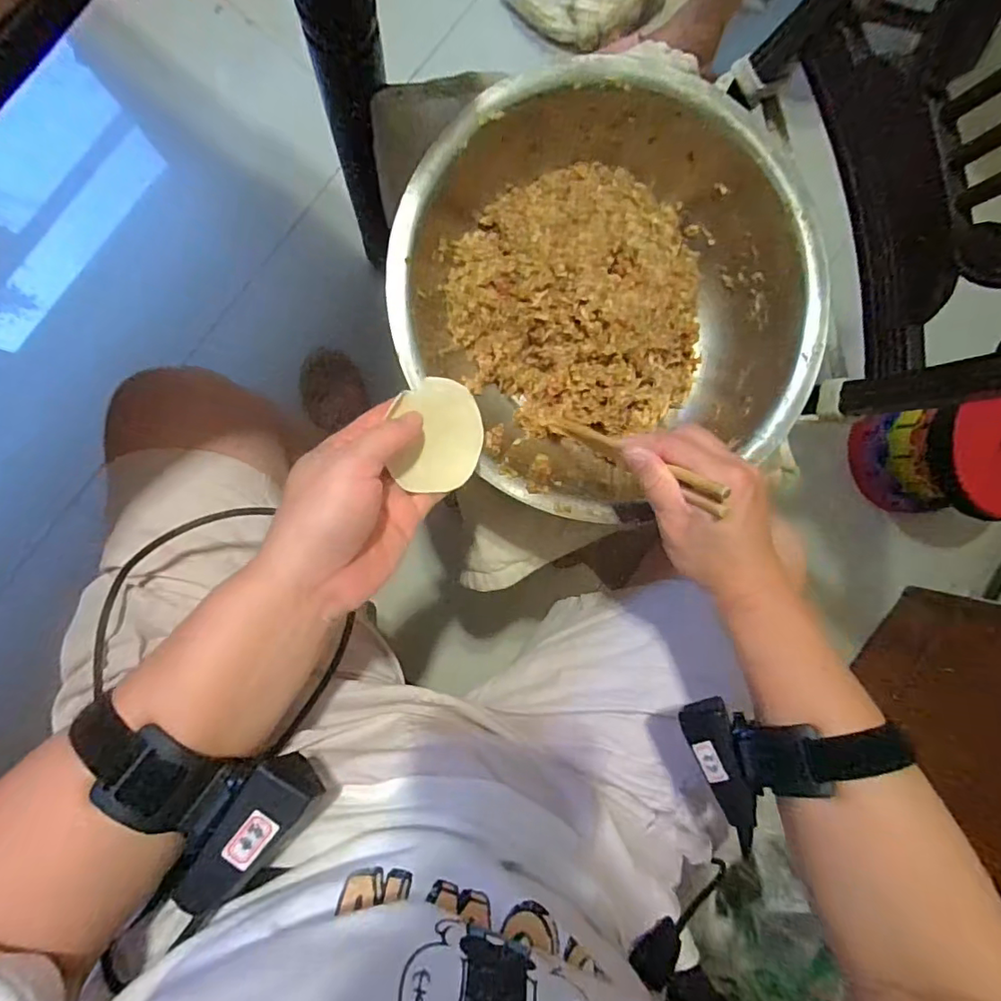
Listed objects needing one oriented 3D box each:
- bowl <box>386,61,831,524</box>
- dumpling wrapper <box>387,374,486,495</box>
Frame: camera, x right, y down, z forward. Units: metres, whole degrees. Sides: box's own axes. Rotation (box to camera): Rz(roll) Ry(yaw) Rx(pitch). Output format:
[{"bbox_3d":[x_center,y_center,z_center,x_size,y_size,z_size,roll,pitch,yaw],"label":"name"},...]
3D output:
[{"bbox_3d":[0.080,-0.163,0.449,0.319,0.106,0.304,0,92,-8],"label":"bowl"},{"bbox_3d":[-0.037,-0.039,0.332,0.056,0.004,0.068,6,99,-29],"label":"dumpling wrapper"}]

